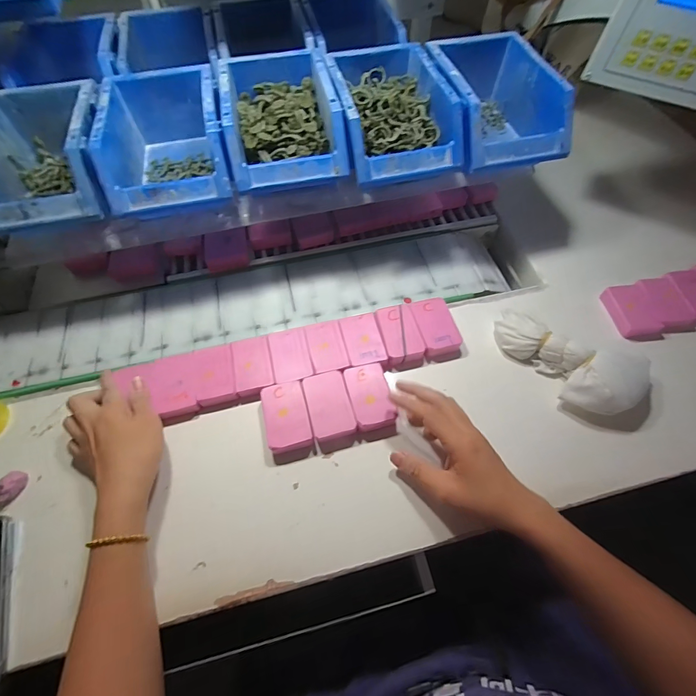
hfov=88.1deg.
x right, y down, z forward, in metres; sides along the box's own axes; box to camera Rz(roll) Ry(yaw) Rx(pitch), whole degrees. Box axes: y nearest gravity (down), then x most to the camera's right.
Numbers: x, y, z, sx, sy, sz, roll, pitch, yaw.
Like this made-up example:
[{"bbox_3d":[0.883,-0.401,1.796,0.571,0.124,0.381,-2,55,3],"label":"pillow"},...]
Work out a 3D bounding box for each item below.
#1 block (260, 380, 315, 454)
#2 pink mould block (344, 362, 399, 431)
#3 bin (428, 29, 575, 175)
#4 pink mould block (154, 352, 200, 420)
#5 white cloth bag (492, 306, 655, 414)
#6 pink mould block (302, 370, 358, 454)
[{"bbox_3d":[-0.066,0.076,0.393,0.046,0.024,0.074,-14,62,-8],"label":"block"},{"bbox_3d":[0.025,0.056,0.401,0.044,0.022,0.073,-13,61,-7],"label":"pink mould block"},{"bbox_3d":[0.173,-0.292,0.441,0.125,0.077,0.175,-14,62,-8],"label":"bin"},{"bbox_3d":[-0.191,0.040,0.406,0.040,0.023,0.073,-18,62,-10],"label":"pink mould block"},{"bbox_3d":[0.248,0.018,0.411,0.167,0.049,0.090,29,64,15],"label":"white cloth bag"},{"bbox_3d":[-0.019,0.069,0.395,0.045,0.020,0.081,-13,62,-8],"label":"pink mould block"}]

